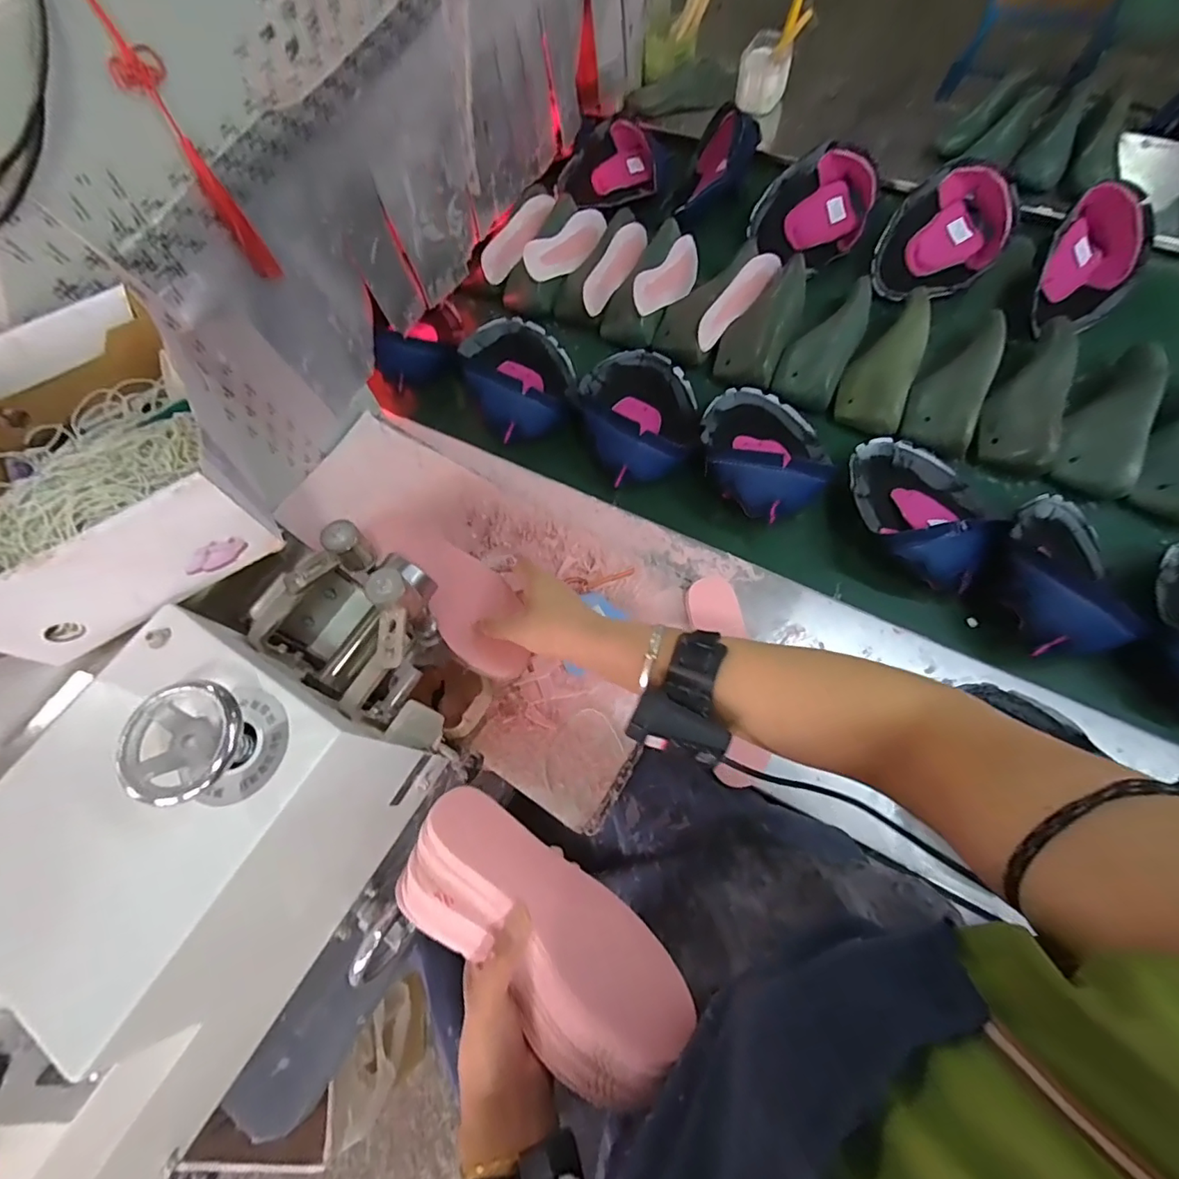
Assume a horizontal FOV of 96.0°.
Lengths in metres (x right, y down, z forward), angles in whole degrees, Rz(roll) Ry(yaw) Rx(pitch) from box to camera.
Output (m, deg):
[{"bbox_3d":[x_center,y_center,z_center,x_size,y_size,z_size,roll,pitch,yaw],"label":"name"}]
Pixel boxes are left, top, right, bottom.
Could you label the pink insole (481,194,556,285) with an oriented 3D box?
[{"bbox_3d":[-0.122,-0.591,0.888,0.050,0.010,0.174,35,88,-5],"label":"pink insole"}]

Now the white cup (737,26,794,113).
[{"bbox_3d":[0.329,-0.976,1.002,0.091,0.089,0.090,-1,68,2],"label":"white cup"}]

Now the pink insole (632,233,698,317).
[{"bbox_3d":[0.126,-0.484,0.827,0.012,0.070,0.211,2,45,39],"label":"pink insole"}]

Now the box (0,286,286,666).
[{"bbox_3d":[-0.371,-0.095,0.388,0.183,0.084,0.245,-34,71,-11],"label":"box"}]

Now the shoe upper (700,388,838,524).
[{"bbox_3d":[0.234,-0.192,0.698,0.166,0.086,0.208,14,69,7],"label":"shoe upper"}]

